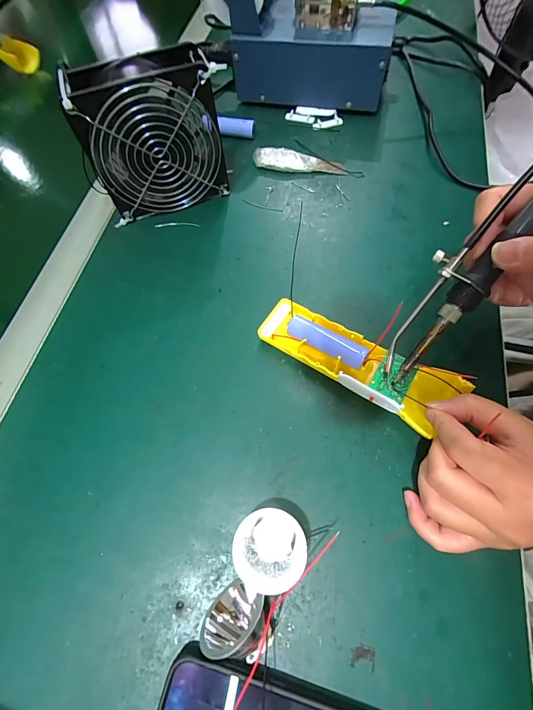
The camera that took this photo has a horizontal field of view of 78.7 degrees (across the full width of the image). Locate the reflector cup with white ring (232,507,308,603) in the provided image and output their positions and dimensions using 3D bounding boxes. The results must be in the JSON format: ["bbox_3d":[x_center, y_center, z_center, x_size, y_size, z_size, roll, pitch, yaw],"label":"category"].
[{"bbox_3d":[0.003,0.125,0.213,0.045,0.029,0.044,-1,66,3],"label":"reflector cup with white ring"}]

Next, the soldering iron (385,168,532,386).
[{"bbox_3d":[0.149,-0.076,0.203,0.039,0.018,0.222,43,107,19],"label":"soldering iron"}]

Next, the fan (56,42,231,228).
[{"bbox_3d":[-0.101,-0.203,0.311,0.129,0.122,0.047,-17,66,-5],"label":"fan"}]

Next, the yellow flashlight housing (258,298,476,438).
[{"bbox_3d":[0.067,0.002,0.257,0.156,0.031,0.049,30,71,19],"label":"yellow flashlight housing"}]

